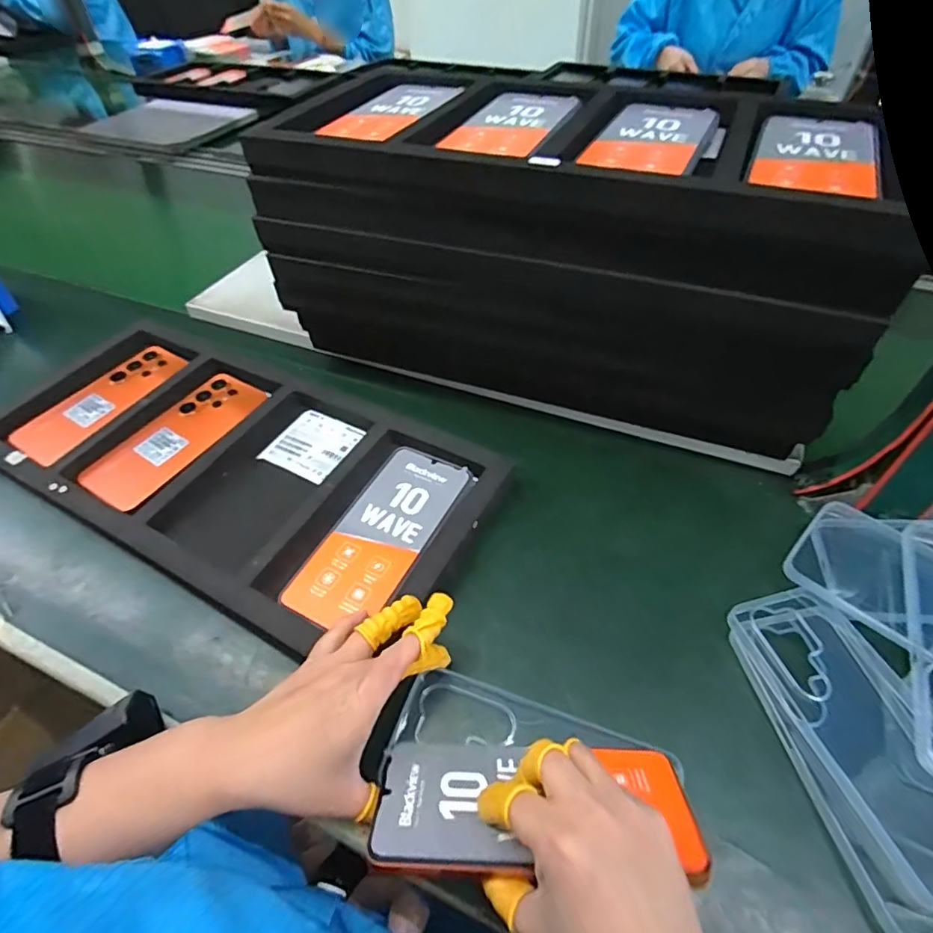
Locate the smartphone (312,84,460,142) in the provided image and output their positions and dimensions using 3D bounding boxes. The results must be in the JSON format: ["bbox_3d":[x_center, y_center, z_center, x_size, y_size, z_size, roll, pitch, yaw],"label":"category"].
[{"bbox_3d":[-0.064,-0.324,0.482,0.068,0.005,0.164,18,51,17],"label":"smartphone"}]

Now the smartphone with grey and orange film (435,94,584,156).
[{"bbox_3d":[0.039,-0.286,0.442,0.074,0.006,0.148,17,51,17],"label":"smartphone with grey and orange film"}]

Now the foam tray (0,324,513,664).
[{"bbox_3d":[-0.227,-0.005,0.490,0.491,0.033,0.206,22,52,20],"label":"foam tray"}]

